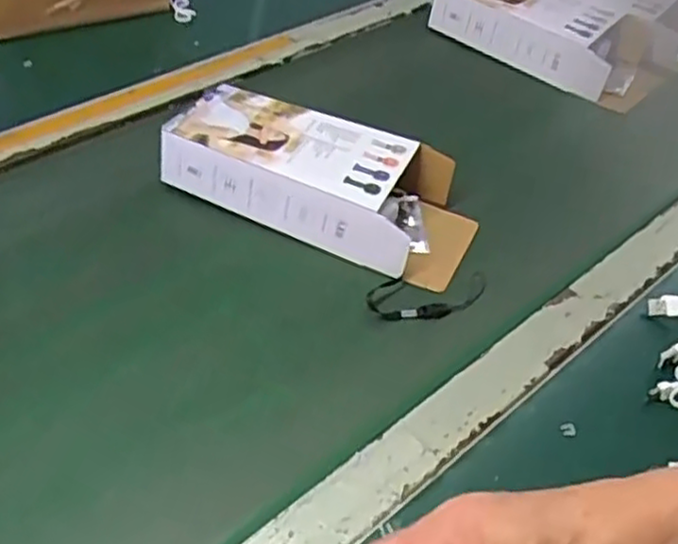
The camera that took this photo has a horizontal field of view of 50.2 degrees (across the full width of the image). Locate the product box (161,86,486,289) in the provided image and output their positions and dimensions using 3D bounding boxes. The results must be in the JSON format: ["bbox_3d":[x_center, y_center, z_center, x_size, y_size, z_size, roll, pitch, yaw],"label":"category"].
[{"bbox_3d":[-0.009,-0.078,0.601,0.265,0.063,0.111,20,46,17],"label":"product box"}]

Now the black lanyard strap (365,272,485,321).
[{"bbox_3d":[0.066,0.018,0.544,0.092,0.013,0.037,-1,47,-7],"label":"black lanyard strap"}]

